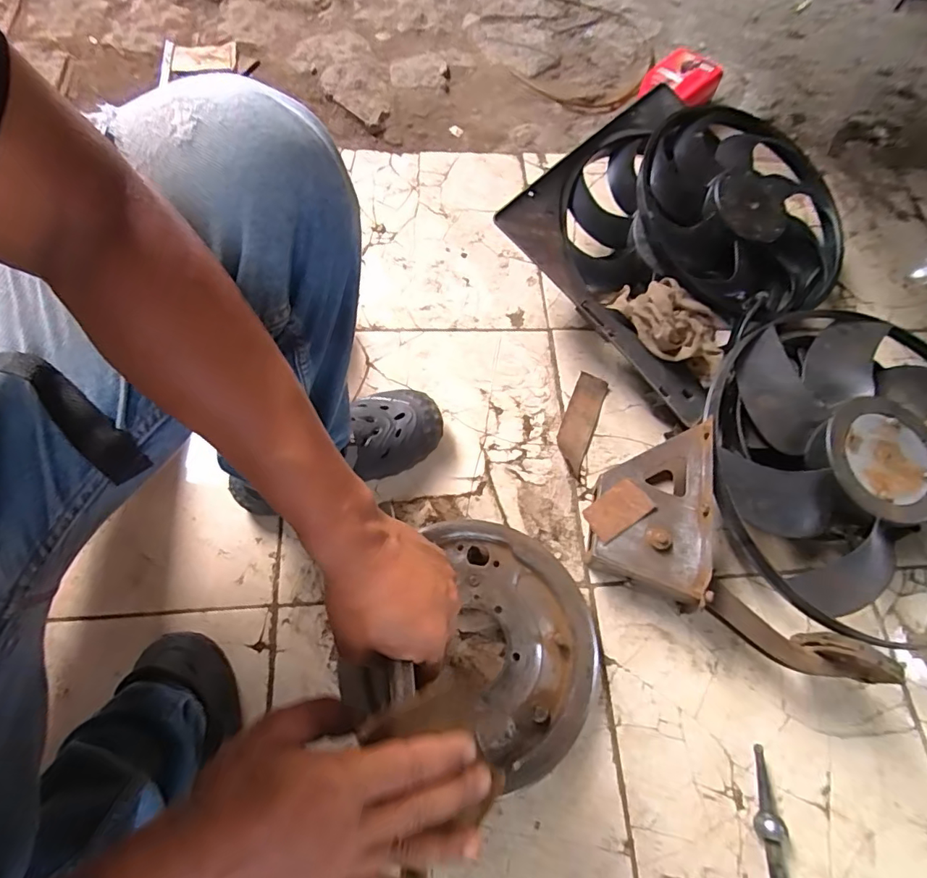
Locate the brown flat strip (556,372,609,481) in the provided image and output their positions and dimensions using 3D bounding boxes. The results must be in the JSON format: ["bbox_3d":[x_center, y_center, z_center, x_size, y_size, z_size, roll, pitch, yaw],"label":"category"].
[{"bbox_3d":[0.177,-0.026,0.751,0.049,0.015,0.159,23,68,4],"label":"brown flat strip"}]

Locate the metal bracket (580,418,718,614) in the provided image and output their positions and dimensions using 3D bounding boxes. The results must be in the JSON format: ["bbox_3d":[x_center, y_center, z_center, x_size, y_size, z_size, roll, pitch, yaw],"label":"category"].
[{"bbox_3d":[0.250,0.092,0.665,0.150,0.085,0.231,9,70,13],"label":"metal bracket"}]

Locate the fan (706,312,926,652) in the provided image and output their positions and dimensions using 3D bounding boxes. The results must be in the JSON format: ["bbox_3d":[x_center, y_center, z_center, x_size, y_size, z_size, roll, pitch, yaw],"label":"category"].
[{"bbox_3d":[0.556,0.045,0.688,0.460,0.115,0.449,2,68,-4],"label":"fan"}]

